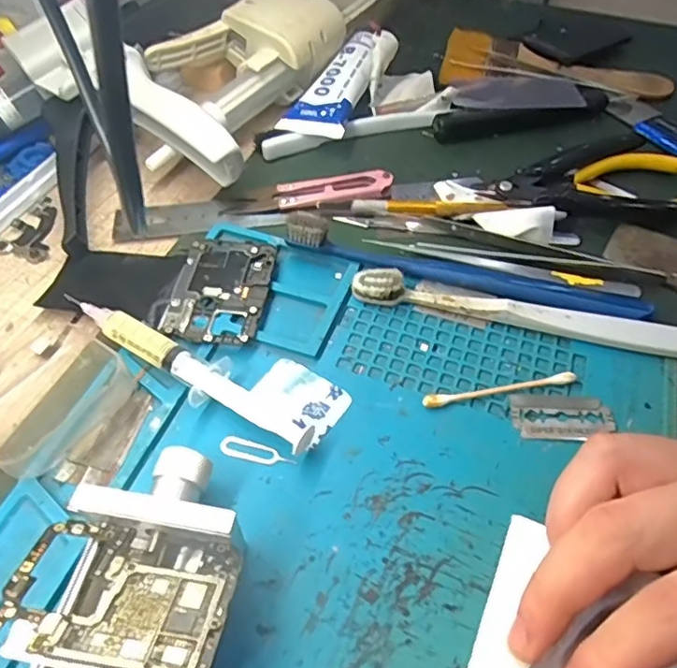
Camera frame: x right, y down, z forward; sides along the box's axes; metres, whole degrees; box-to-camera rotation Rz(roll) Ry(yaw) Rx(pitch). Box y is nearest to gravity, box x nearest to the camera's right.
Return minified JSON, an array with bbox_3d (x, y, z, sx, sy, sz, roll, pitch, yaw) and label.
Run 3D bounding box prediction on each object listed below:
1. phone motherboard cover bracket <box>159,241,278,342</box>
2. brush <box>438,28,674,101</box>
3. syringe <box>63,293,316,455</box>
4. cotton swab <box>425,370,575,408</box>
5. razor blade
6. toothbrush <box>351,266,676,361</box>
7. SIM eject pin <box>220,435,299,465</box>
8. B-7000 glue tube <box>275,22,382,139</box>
[{"bbox_3d":[-0.059,-0.022,0.296,0.047,0.006,0.067,7,53,6],"label":"phone motherboard cover bracket"},{"bbox_3d":[0.163,-0.201,0.436,0.165,0.011,0.062,14,54,11],"label":"brush"},{"bbox_3d":[-0.070,0.015,0.261,0.137,0.017,0.020,28,57,20],"label":"syringe"},{"bbox_3d":[0.073,0.025,0.260,0.071,0.005,0.007,-8,53,-6],"label":"cotton swab"},{"bbox_3d":[0.097,0.035,0.252,0.042,0.004,0.023,3,52,3],"label":"razor blade"},{"bbox_3d":[0.097,-0.008,0.280,0.181,0.012,0.016,11,53,9],"label":"toothbrush"},{"bbox_3d":[-0.034,0.049,0.243,0.033,0.004,0.009,13,54,10],"label":"SIM eject pin"},{"bbox_3d":[-0.002,-0.177,0.404,0.043,0.030,0.112,15,54,12],"label":"B-7000 glue tube"}]

